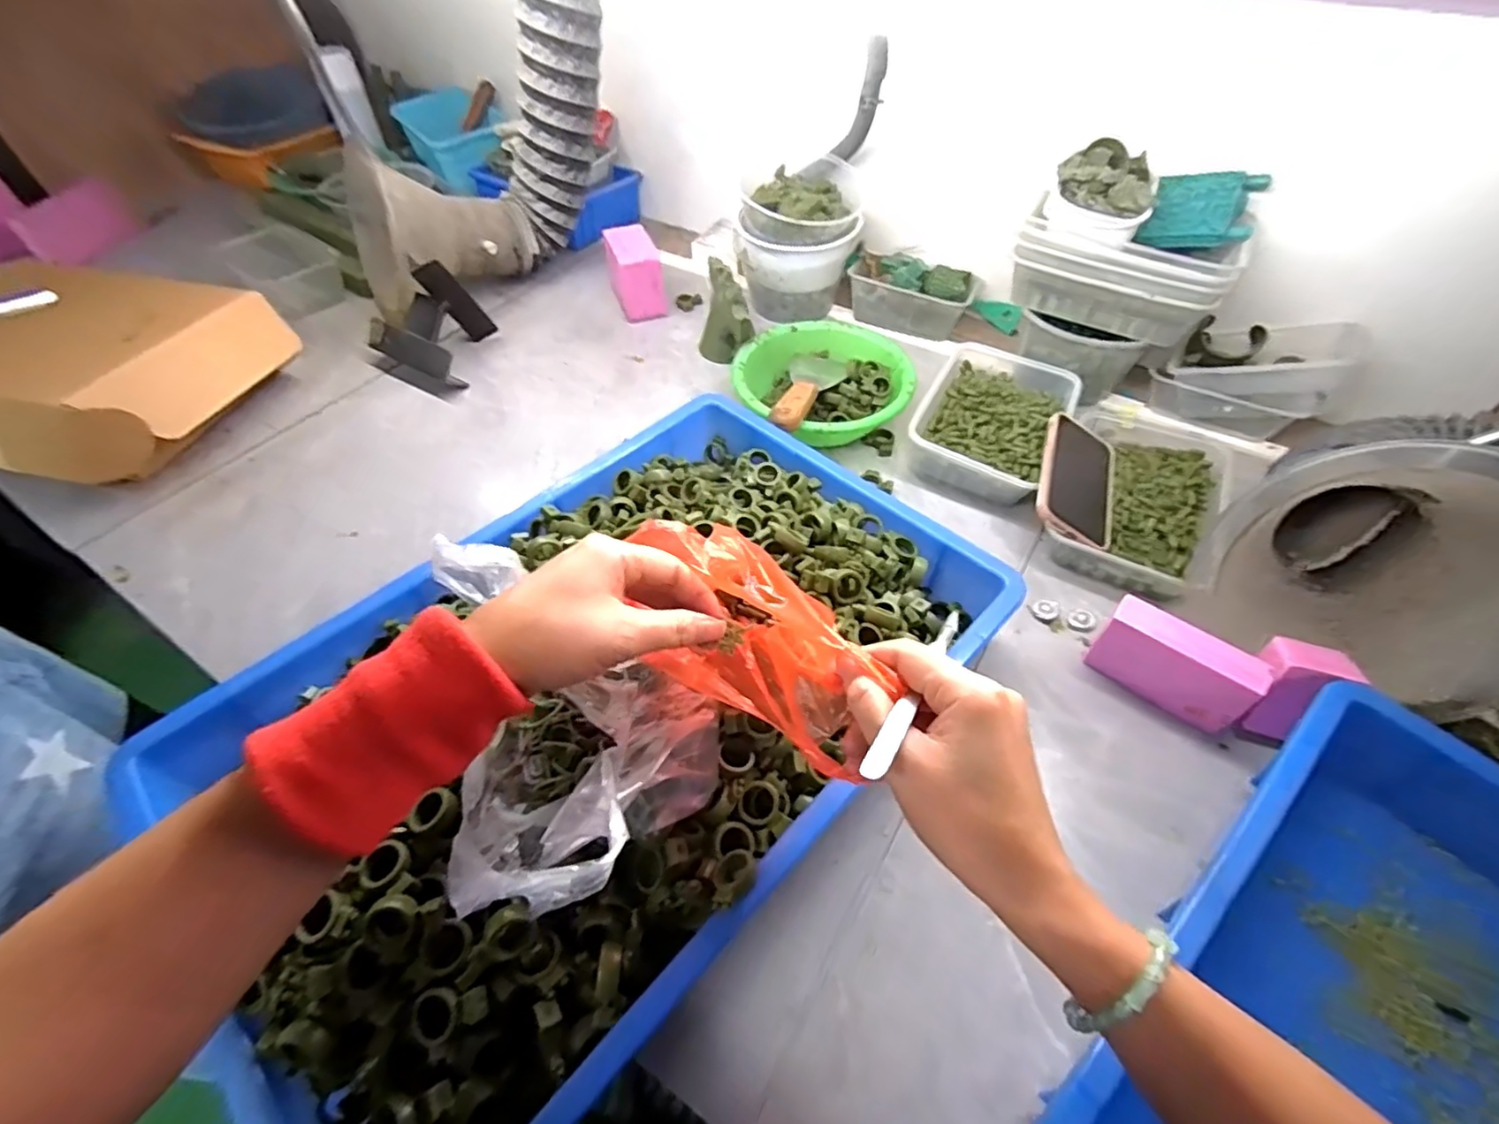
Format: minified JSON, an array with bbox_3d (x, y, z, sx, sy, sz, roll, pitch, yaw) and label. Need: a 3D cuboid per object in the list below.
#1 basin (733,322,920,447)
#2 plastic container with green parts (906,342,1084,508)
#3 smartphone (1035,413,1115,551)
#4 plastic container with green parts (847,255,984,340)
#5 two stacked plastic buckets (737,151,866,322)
[{"bbox_3d":[0.085,-0.207,0.746,0.194,0.056,0.194,-1,52,1],"label":"basin"},{"bbox_3d":[0.279,-0.167,0.717,0.149,0.049,0.239,23,56,18],"label":"plastic container with green parts"},{"bbox_3d":[0.333,-0.086,0.637,0.083,0.011,0.169,32,55,-9],"label":"smartphone"},{"bbox_3d":[0.222,-0.374,0.870,0.163,0.074,0.087,21,55,16],"label":"plastic container with green parts"},{"bbox_3d":[0.078,-0.440,0.878,0.176,0.143,0.176,-1,52,1],"label":"two stacked plastic buckets"}]

